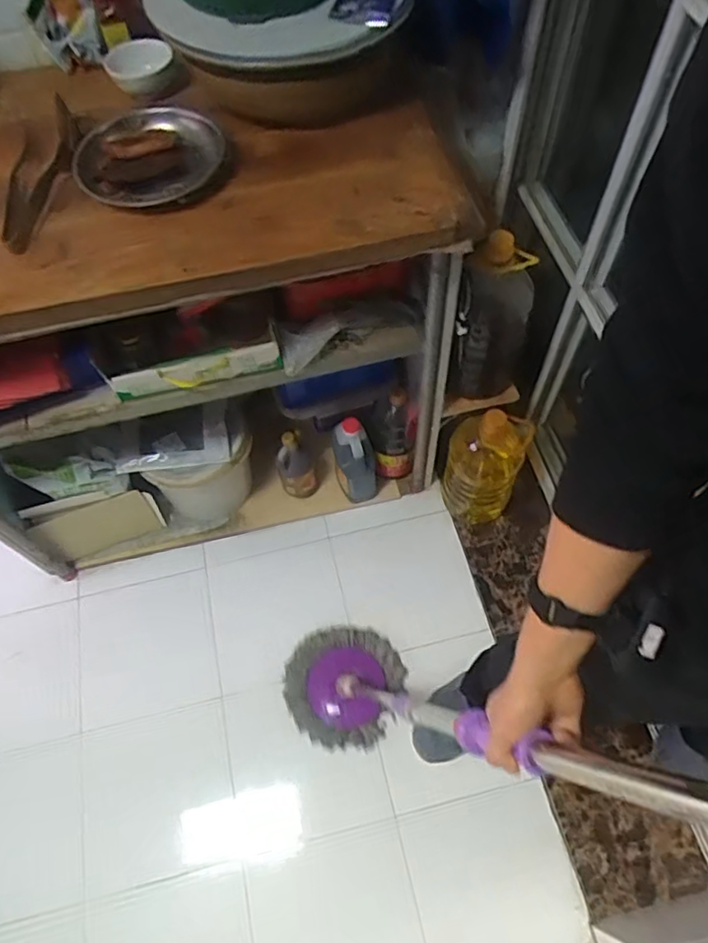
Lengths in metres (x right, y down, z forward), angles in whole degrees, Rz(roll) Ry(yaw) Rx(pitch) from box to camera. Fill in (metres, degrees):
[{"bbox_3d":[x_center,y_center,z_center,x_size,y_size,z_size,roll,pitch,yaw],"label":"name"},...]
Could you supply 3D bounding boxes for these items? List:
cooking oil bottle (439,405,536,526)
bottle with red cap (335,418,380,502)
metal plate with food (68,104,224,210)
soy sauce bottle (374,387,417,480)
[{"bbox_3d":[0.288,-0.023,1.356,0.160,0.346,0.156,-1,61,2],"label":"cooking oil bottle"},{"bbox_3d":[0.007,-0.021,1.398,0.096,0.232,0.098,-3,63,-1],"label":"bottle with red cap"},{"bbox_3d":[-0.278,-0.420,0.825,0.179,0.031,0.179,0,63,0],"label":"metal plate with food"},{"bbox_3d":[0.090,-0.080,1.412,0.102,0.287,0.103,2,61,4],"label":"soy sauce bottle"}]

